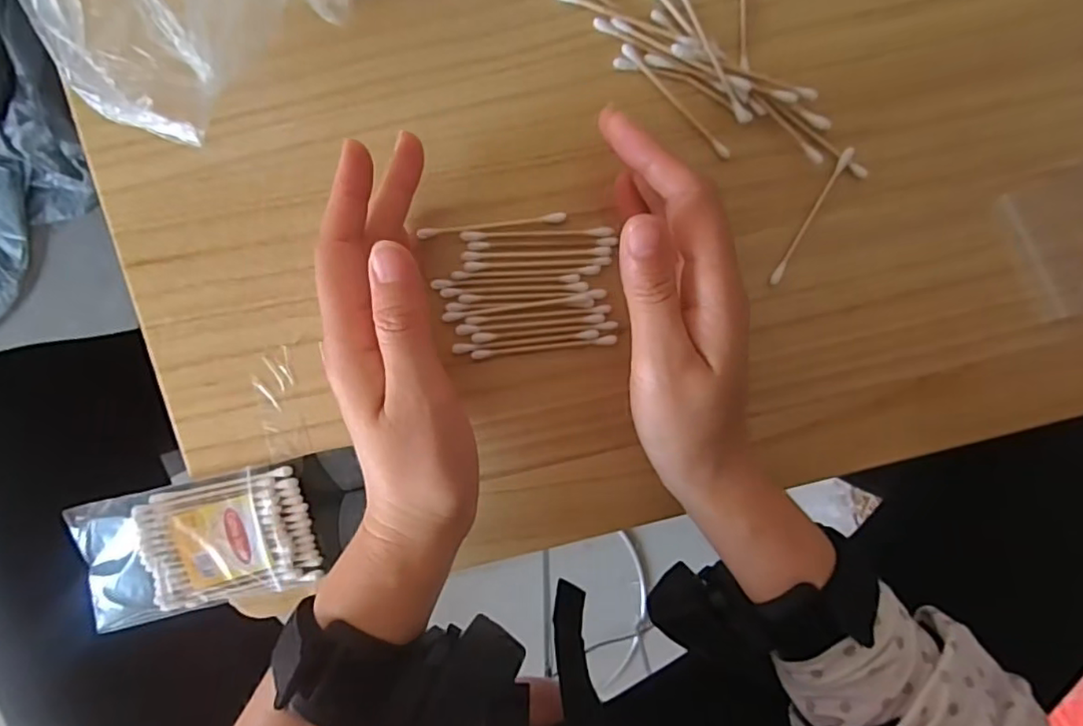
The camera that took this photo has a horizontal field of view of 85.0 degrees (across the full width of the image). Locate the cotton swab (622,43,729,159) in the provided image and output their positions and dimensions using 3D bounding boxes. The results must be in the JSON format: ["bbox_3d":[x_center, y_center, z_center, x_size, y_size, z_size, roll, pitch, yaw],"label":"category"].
[{"bbox_3d":[0.064,-0.124,0.280,0.070,0.009,0.006,44,93,-5],"label":"cotton swab"}]

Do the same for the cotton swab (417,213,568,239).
[{"bbox_3d":[-0.024,-0.066,0.285,0.071,0.004,0.005,-7,96,0],"label":"cotton swab"}]

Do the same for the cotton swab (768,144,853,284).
[{"bbox_3d":[0.130,-0.070,0.286,0.005,0.007,0.071,28,95,-4],"label":"cotton swab"}]

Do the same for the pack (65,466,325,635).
[{"bbox_3d":[-0.173,0.091,0.296,0.113,0.012,0.063,-12,96,0],"label":"pack"}]

